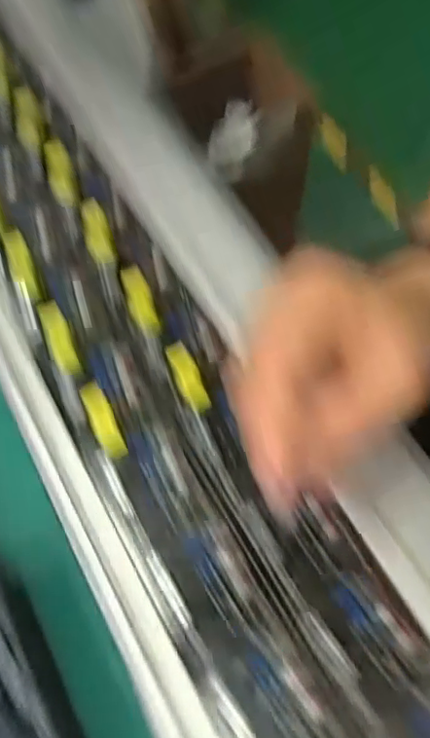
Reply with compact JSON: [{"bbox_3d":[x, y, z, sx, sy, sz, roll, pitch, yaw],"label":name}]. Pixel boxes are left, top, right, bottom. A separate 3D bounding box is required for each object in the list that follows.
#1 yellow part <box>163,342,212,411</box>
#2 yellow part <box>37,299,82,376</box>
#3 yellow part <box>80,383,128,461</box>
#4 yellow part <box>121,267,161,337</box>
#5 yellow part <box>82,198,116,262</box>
[{"bbox_3d":[-0.013,0.004,0.294,0.012,0.006,0.036,-22,78,-16],"label":"yellow part"},{"bbox_3d":[-0.079,-0.015,0.301,0.013,0.007,0.040,-20,84,-15],"label":"yellow part"},{"bbox_3d":[-0.055,0.024,0.290,0.012,0.004,0.043,-23,65,-10],"label":"yellow part"},{"bbox_3d":[-0.039,-0.035,0.312,0.012,0.011,0.040,-17,65,-7],"label":"yellow part"},{"bbox_3d":[-0.065,-0.075,0.326,0.013,0.007,0.038,-14,80,-12],"label":"yellow part"}]

